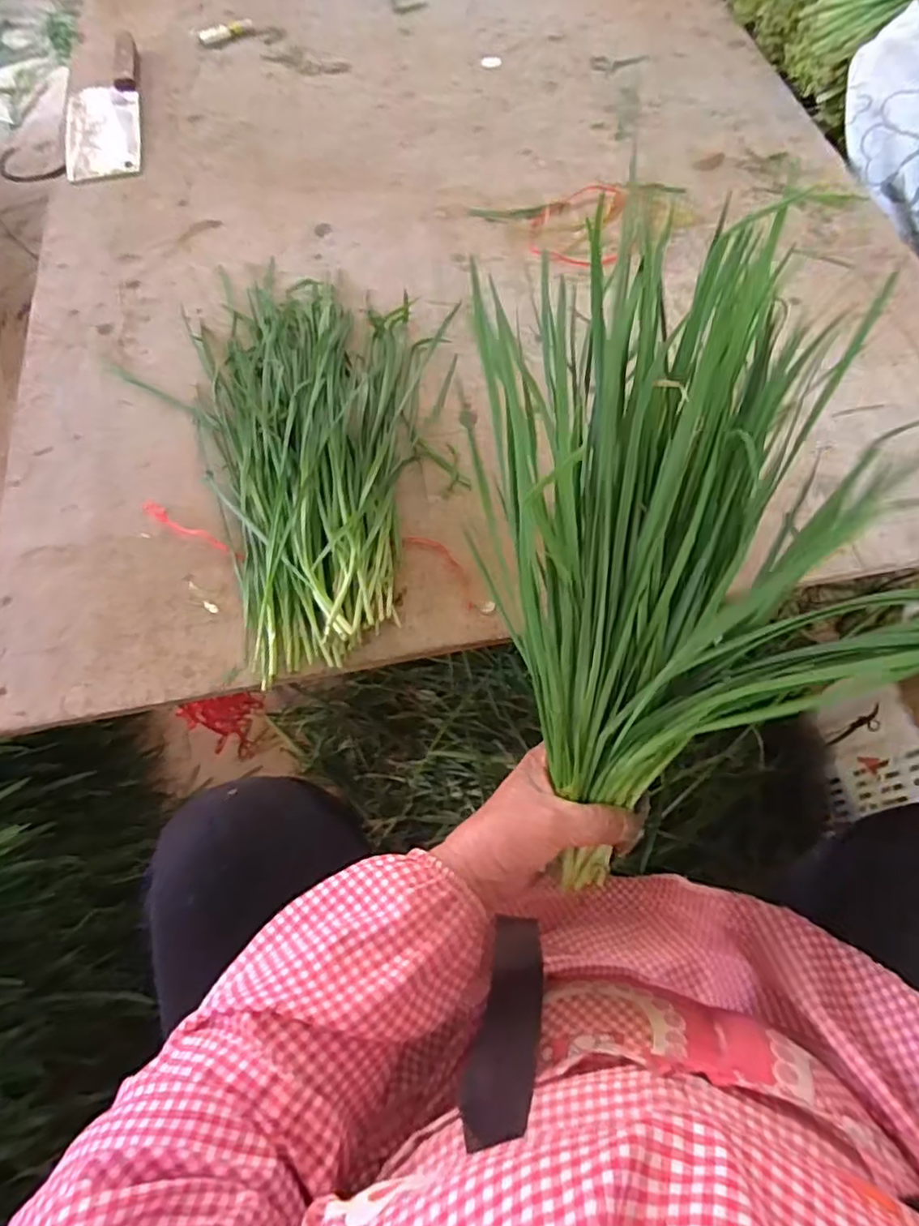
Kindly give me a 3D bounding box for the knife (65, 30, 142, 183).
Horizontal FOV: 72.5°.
[{"bbox_3d":[-0.448,-0.636,0.789,0.084,0.025,0.261,-11,65,-2],"label":"knife"}]

